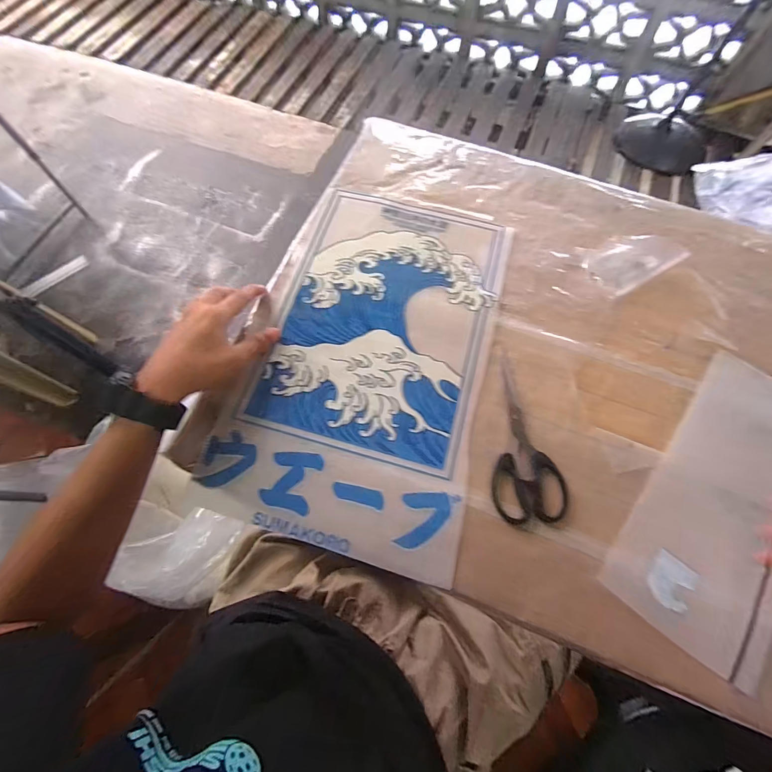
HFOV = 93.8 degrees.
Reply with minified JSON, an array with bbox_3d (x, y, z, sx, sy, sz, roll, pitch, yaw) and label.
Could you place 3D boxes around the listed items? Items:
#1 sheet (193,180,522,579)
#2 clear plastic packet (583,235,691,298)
[{"bbox_3d":[-0.009,-0.043,0.402,0.251,0.007,0.409,16,70,6],"label":"sheet"},{"bbox_3d":[0.307,-0.159,0.445,0.130,0.014,0.065,-29,71,-12],"label":"clear plastic packet"}]

